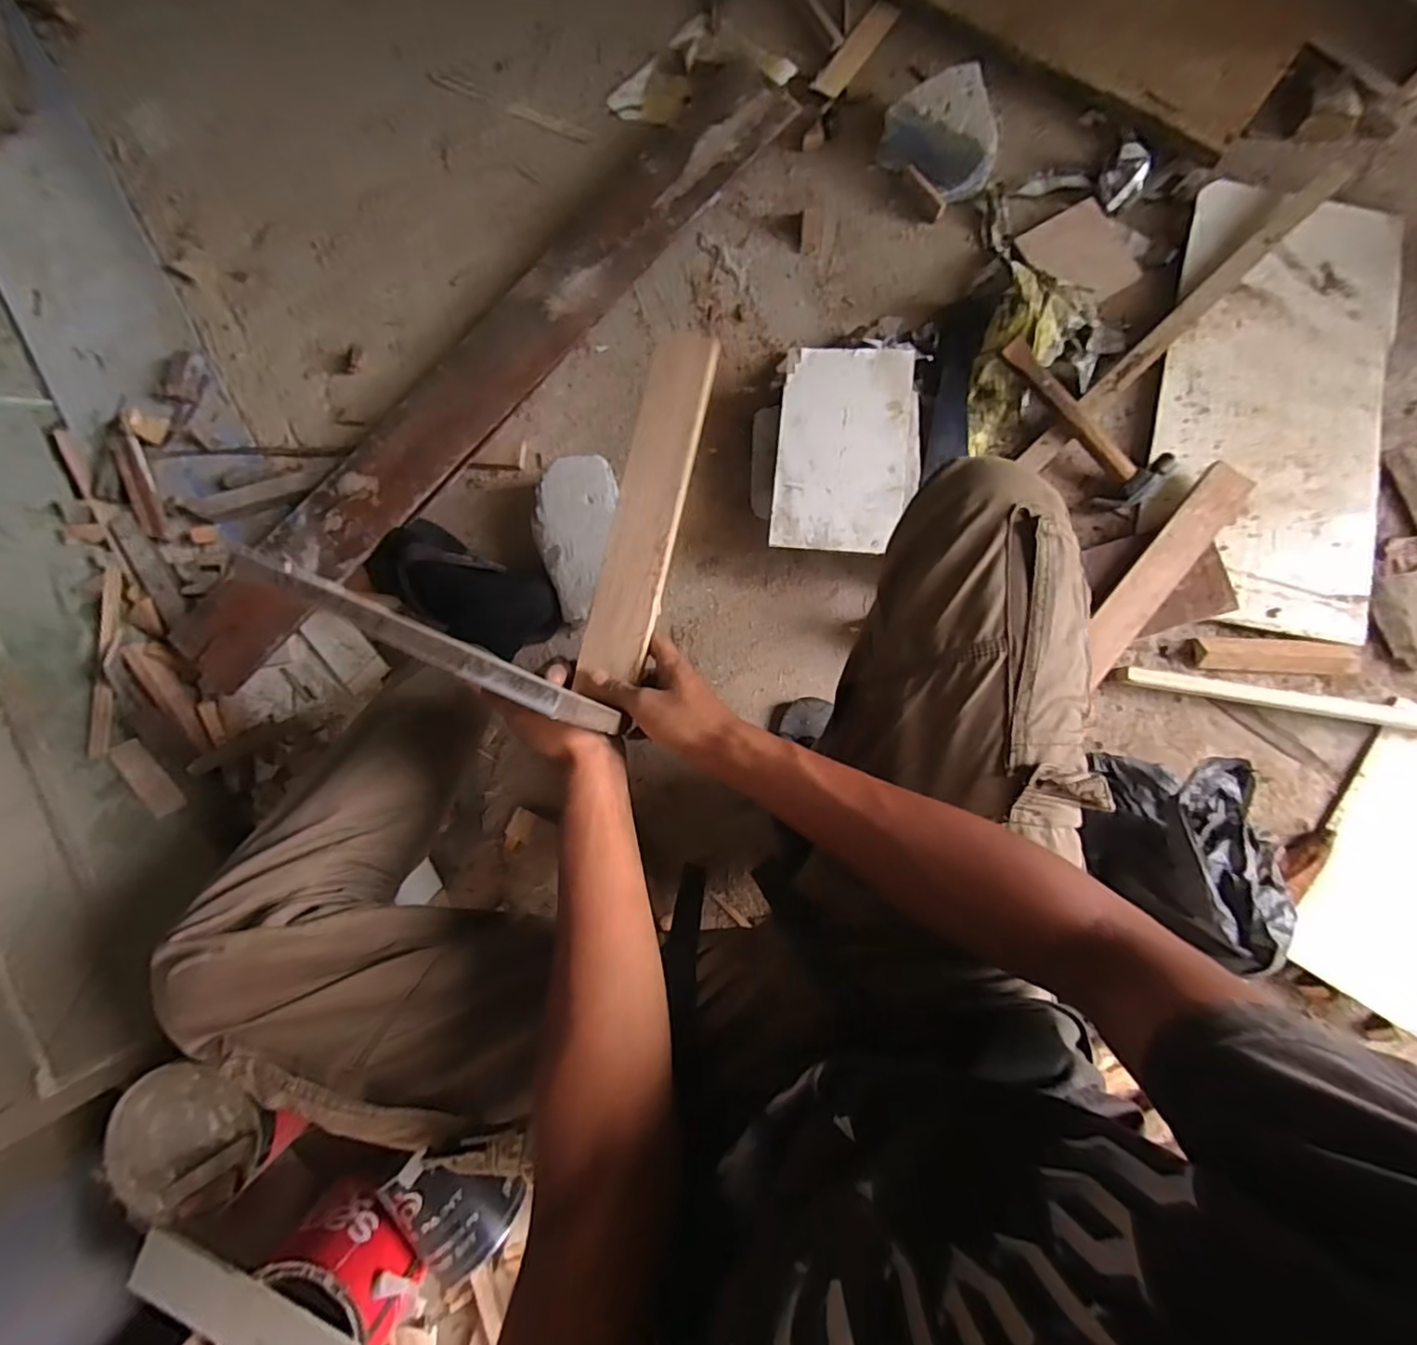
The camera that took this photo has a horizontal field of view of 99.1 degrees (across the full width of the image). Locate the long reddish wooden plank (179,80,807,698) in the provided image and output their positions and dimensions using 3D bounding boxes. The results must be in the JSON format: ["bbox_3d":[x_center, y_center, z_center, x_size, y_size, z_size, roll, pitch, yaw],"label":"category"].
[{"bbox_3d":[-0.282,-0.400,0.799,0.127,0.051,1.048,42,86,8],"label":"long reddish wooden plank"}]

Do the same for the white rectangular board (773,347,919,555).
[{"bbox_3d":[0.165,-0.263,0.708,0.160,0.012,0.243,5,84,5],"label":"white rectangular board"}]

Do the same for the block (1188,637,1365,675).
[{"bbox_3d":[0.677,-0.020,0.717,0.194,0.019,0.037,2,84,4],"label":"block"}]

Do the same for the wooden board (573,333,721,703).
[{"bbox_3d":[-0.049,-0.144,0.510,0.053,0.013,0.301,12,83,5],"label":"wooden board"}]

